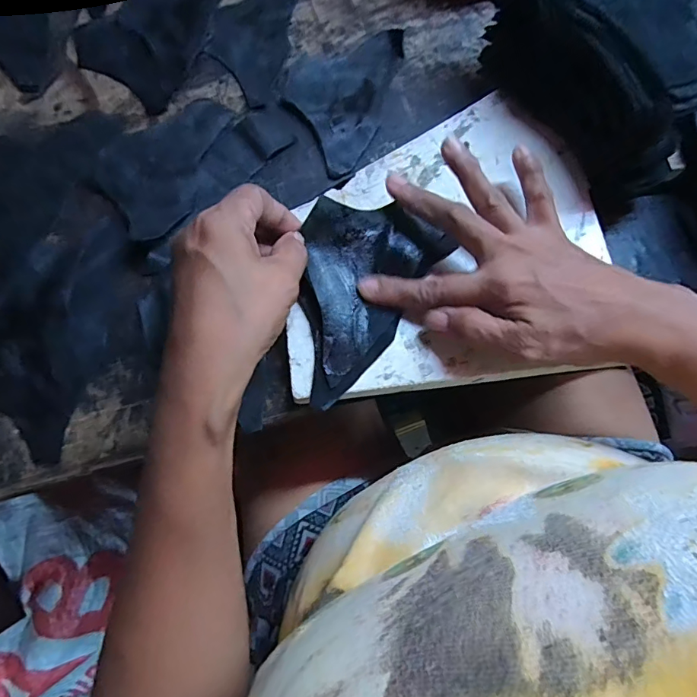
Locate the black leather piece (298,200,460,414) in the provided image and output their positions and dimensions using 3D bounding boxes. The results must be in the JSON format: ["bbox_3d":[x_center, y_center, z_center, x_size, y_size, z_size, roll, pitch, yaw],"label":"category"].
[{"bbox_3d":[-0.002,-0.039,0.295,0.083,0.020,0.132,34,75,9],"label":"black leather piece"}]

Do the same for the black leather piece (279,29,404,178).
[{"bbox_3d":[-0.011,-0.205,0.373,0.081,0.007,0.140,17,73,4],"label":"black leather piece"}]

